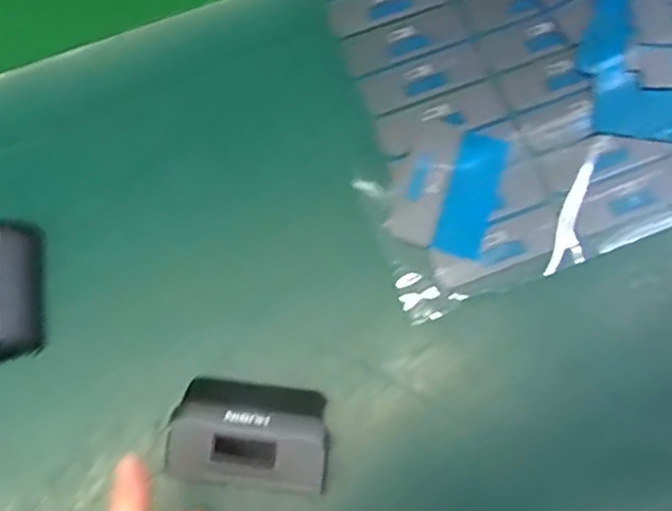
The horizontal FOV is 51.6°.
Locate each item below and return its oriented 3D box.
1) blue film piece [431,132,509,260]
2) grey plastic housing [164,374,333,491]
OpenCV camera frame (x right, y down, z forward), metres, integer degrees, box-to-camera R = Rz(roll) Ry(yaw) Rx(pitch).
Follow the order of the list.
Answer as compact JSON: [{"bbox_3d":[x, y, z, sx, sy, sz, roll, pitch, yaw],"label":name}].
[{"bbox_3d":[0.074,-0.034,0.372,0.027,0.004,0.070,18,74,7],"label":"blue film piece"},{"bbox_3d":[-0.039,0.085,0.329,0.071,0.030,0.045,6,73,4],"label":"grey plastic housing"}]

